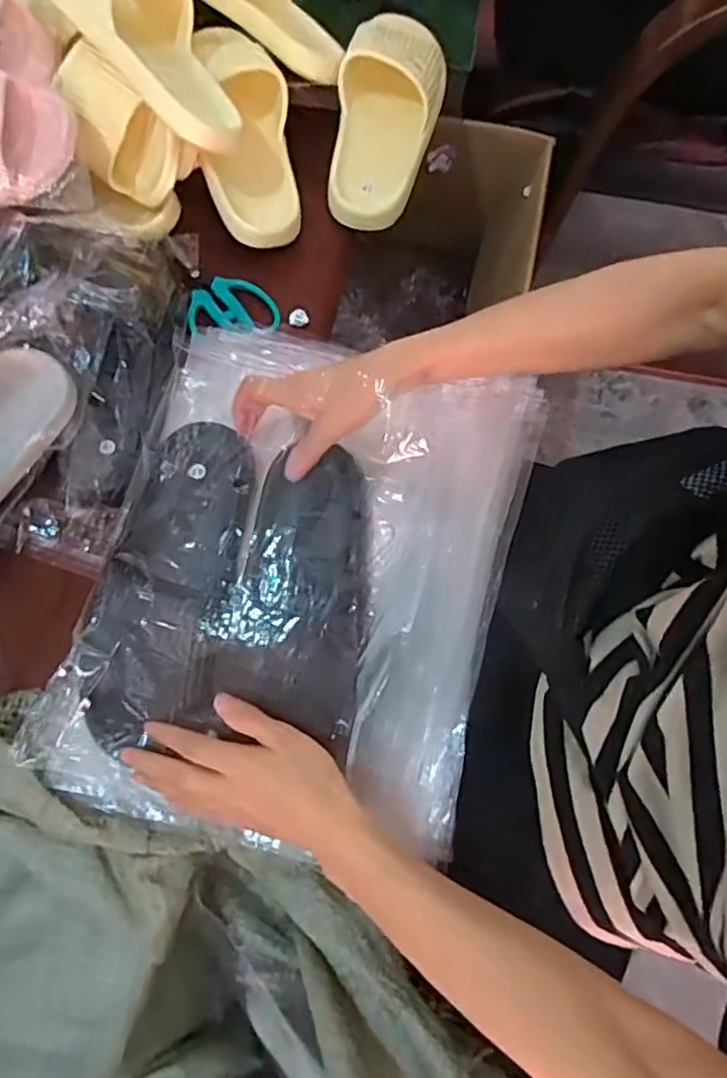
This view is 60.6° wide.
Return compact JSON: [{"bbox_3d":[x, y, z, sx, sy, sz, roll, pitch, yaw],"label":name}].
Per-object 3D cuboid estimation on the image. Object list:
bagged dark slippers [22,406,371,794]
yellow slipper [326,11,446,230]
[{"bbox_3d":[-0.110,0.047,0.491,0.237,0.070,0.318,8,75,3],"label":"bagged dark slippers"},{"bbox_3d":[0.021,-0.435,0.637,0.102,0.070,0.235,14,87,5],"label":"yellow slipper"}]

